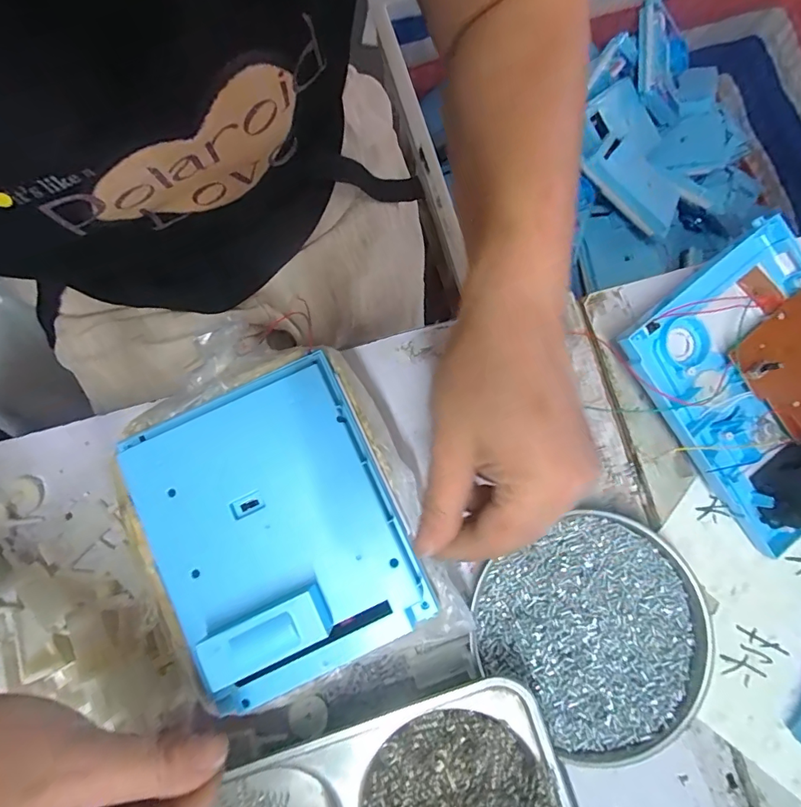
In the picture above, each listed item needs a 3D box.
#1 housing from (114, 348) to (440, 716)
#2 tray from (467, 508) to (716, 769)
[{"bbox_3d":[-0.070,0.064,0.242,0.124,0.020,0.156,-24,75,-6],"label":"housing"},{"bbox_3d":[0.117,0.139,0.274,0.132,0.013,0.124,0,74,1],"label":"tray"}]

